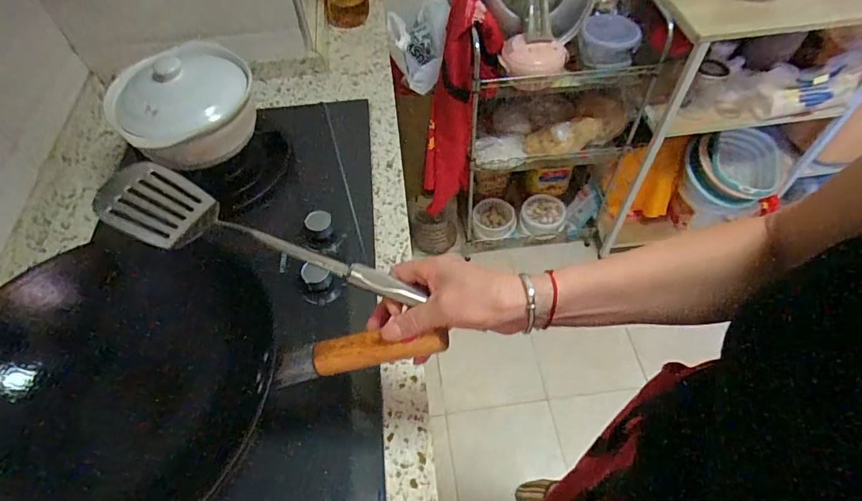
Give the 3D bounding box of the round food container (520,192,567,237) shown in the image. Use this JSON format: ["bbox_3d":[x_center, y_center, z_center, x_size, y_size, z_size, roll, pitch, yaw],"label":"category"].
[{"bbox_3d":[0.384,-0.125,1.627,0.148,0.069,0.141,0,54,0],"label":"round food container"}]

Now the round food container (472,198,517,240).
[{"bbox_3d":[0.213,-0.111,1.603,0.150,0.073,0.127,-2,54,-1],"label":"round food container"}]

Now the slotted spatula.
[{"bbox_3d":[-0.154,-0.014,0.430,0.300,0.035,0.073,16,57,8],"label":"slotted spatula"}]

